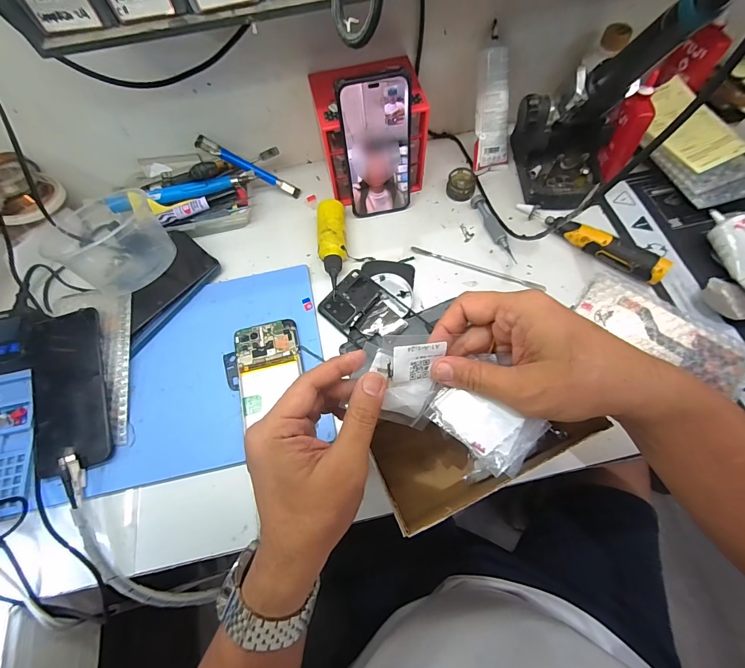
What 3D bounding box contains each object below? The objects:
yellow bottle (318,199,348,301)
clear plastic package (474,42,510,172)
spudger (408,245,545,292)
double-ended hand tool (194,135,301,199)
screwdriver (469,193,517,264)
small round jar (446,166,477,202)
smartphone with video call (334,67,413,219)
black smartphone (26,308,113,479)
[{"bbox_3d":[-0.049,-0.108,0.442,0.034,0.032,0.128,-5,67,1],"label":"yellow bottle"},{"bbox_3d":[0.156,-0.290,0.462,0.043,0.134,0.021,-14,32,-5],"label":"clear plastic package"},{"bbox_3d":[0.129,-0.082,0.444,0.168,0.004,0.010,20,69,11],"label":"spudger"},{"bbox_3d":[-0.165,-0.224,0.480,0.141,0.012,0.019,23,63,-19],"label":"double-ended hand tool"},{"bbox_3d":[0.156,-0.139,0.460,0.020,0.013,0.111,-15,67,-4],"label":"screwdriver"},{"bbox_3d":[0.122,-0.205,0.489,0.038,0.018,0.044,20,69,11],"label":"small round jar"},{"bbox_3d":[0.010,-0.213,0.420,0.085,0.165,0.014,-11,59,-1],"label":"smartphone with video call"},{"bbox_3d":[-0.321,0.056,0.373,0.076,0.014,0.168,-17,77,0],"label":"black smartphone"}]

